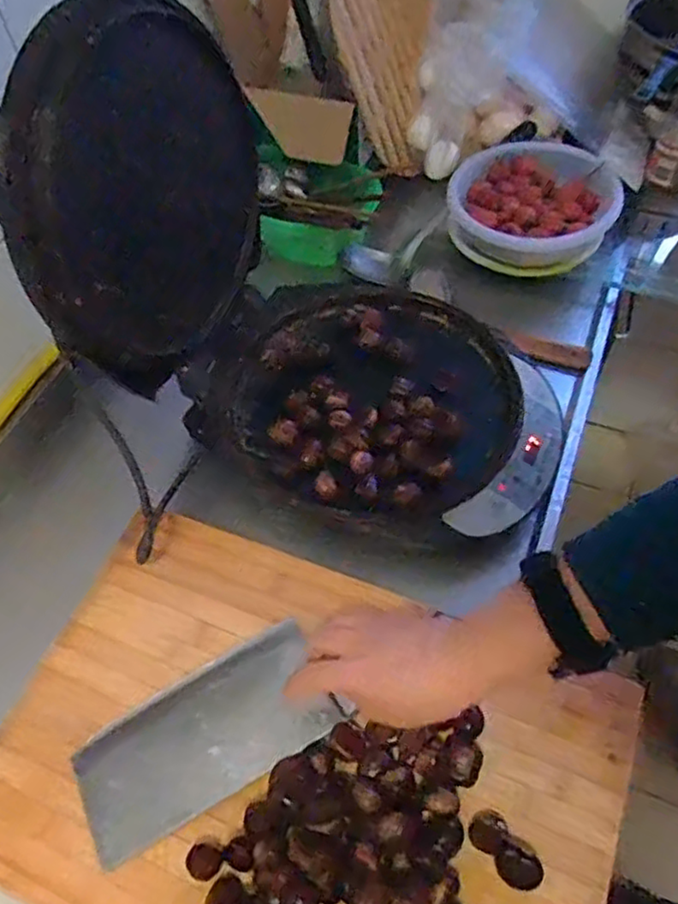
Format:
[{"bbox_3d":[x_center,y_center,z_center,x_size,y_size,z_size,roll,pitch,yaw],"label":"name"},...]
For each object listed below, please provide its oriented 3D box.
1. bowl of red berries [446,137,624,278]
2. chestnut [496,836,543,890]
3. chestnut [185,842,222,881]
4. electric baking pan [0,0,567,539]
[{"bbox_3d":[0.236,-0.296,0.816,0.184,0.076,0.182,-2,55,3],"label":"bowl of red berries"},{"bbox_3d":[0.125,0.283,0.459,0.031,0.019,0.031,-2,55,3],"label":"chestnut"},{"bbox_3d":[-0.096,0.291,0.474,0.024,0.010,0.022,-2,55,3],"label":"chestnut"},{"bbox_3d":[-0.006,-0.153,0.569,0.441,0.329,0.292,17,59,16],"label":"electric baking pan"}]

